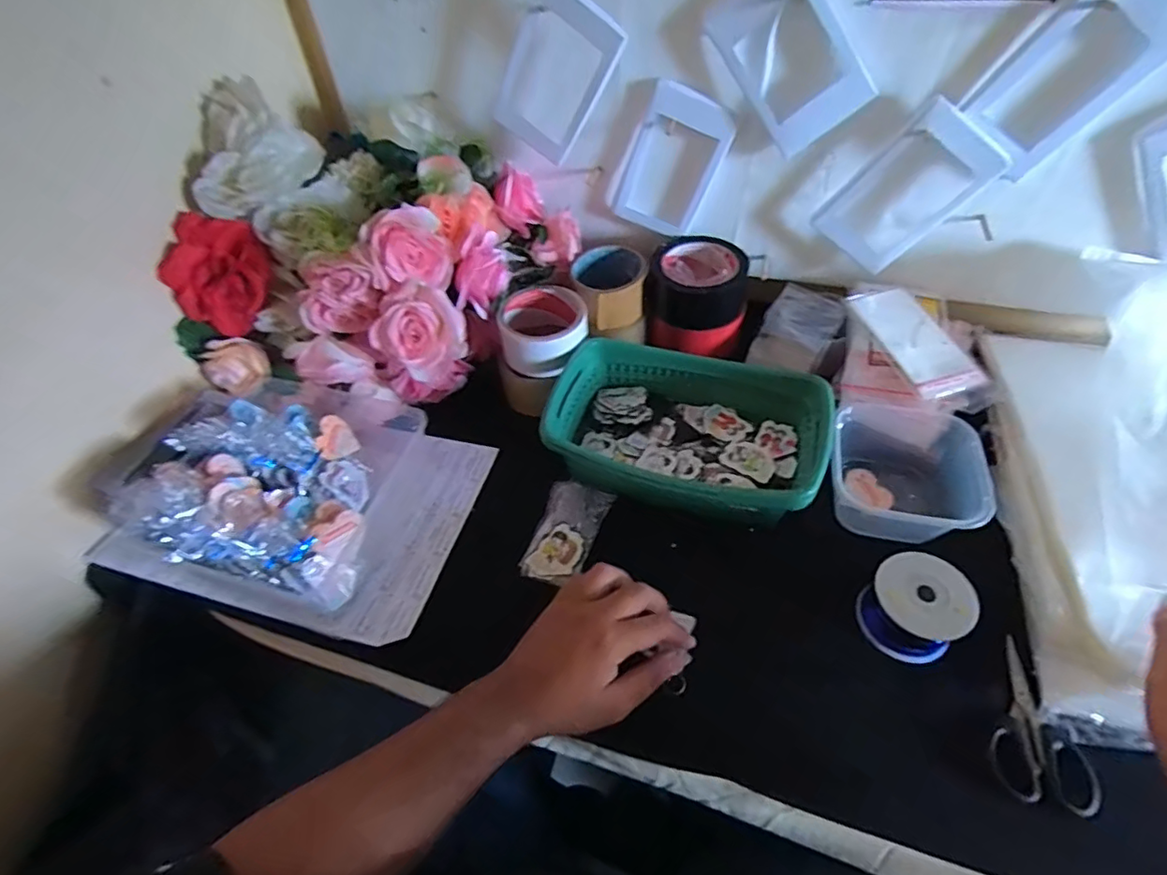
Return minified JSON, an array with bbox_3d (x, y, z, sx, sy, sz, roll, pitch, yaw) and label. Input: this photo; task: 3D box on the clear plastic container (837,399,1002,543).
[{"bbox_3d":[0.277,0.027,0.511,0.114,0.071,0.121,10,52,12],"label":"clear plastic container"}]

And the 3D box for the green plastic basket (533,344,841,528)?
[{"bbox_3d":[0.097,-0.015,0.547,0.239,0.076,0.162,12,52,13],"label":"green plastic basket"}]

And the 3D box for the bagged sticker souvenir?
[{"bbox_3d":[-0.015,0.086,0.520,0.057,0.008,0.097,17,59,14],"label":"bagged sticker souvenir"}]

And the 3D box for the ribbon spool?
[{"bbox_3d":[0.251,0.128,0.435,0.063,0.050,0.065,-2,50,2],"label":"ribbon spool"}]

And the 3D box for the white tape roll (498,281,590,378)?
[{"bbox_3d":[-0.039,-0.116,0.595,0.088,0.041,0.110,6,51,8],"label":"white tape roll"}]

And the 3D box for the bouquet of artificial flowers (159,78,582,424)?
[{"bbox_3d":[-0.207,-0.190,0.596,0.361,0.224,0.247,7,51,9],"label":"bouquet of artificial flowers"}]

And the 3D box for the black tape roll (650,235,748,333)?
[{"bbox_3d":[0.130,-0.170,0.635,0.096,0.066,0.093,-2,50,2],"label":"black tape roll"}]

